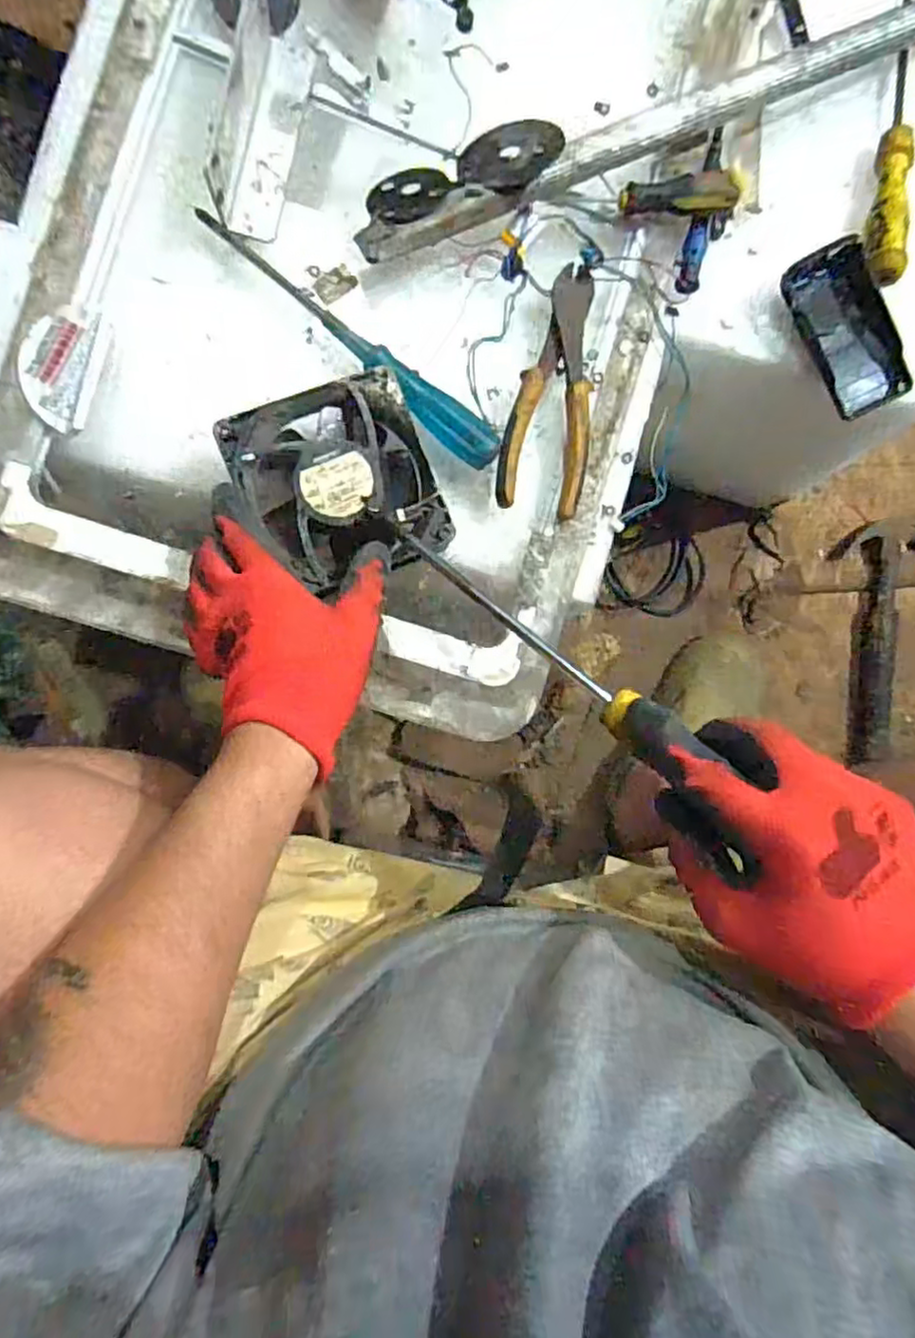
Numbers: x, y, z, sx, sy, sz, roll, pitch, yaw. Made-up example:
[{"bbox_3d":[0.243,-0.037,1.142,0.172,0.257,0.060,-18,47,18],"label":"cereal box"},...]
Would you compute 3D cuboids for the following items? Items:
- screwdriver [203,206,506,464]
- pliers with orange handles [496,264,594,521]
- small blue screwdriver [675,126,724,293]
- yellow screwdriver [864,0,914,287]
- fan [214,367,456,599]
[{"bbox_3d":[-0.074,-0.217,0.437,0.244,0.028,0.028,37,87,-6],"label":"screwdriver"},{"bbox_3d":[0.068,-0.194,0.454,0.059,0.013,0.171,9,90,-6],"label":"pliers with orange handles"},{"bbox_3d":[0.180,-0.341,0.484,0.019,0.014,0.126,11,90,-6],"label":"small blue screwdriver"},{"bbox_3d":[0.323,-0.427,0.473,0.023,0.020,0.295,6,91,-6],"label":"yellow screwdriver"},{"bbox_3d":[-0.075,-0.117,0.422,0.114,0.031,0.119,-21,94,-5],"label":"fan"}]

